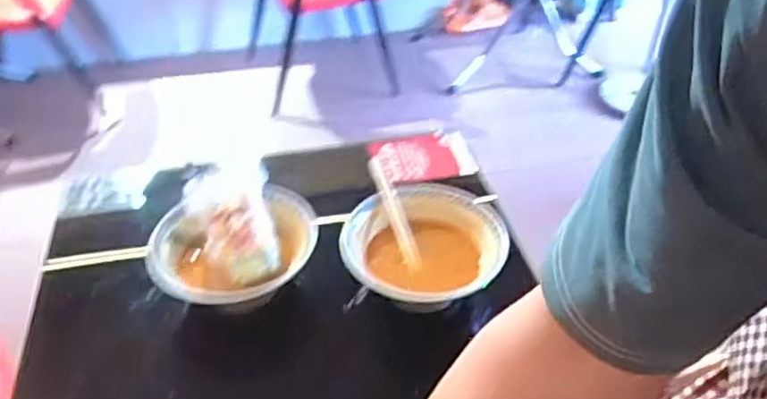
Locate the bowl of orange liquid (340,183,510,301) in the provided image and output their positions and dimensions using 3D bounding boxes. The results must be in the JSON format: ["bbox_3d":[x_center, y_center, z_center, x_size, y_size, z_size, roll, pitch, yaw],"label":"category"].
[{"bbox_3d":[0.045,0.062,0.768,0.182,0.061,0.174,0,39,0],"label":"bowl of orange liquid"}]

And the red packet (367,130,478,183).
[{"bbox_3d":[0.068,-0.065,0.997,0.147,0.023,0.100,-13,41,-15],"label":"red packet"}]

